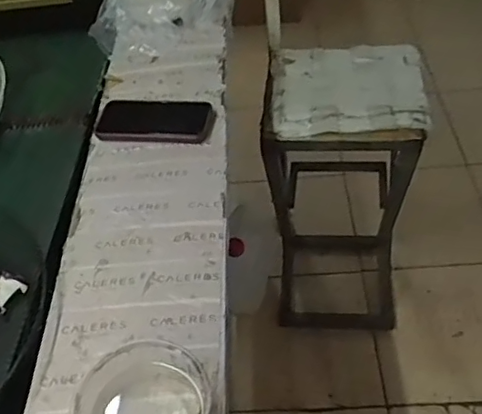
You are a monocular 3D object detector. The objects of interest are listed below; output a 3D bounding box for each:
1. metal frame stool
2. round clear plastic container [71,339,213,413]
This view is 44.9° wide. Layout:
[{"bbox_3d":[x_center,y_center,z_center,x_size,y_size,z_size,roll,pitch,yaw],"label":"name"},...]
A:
[{"bbox_3d":[0.232,-0.014,1.380,0.308,0.667,0.297,0,48,7],"label":"metal frame stool"},{"bbox_3d":[-0.082,0.187,0.519,0.113,0.060,0.113,-3,47,4],"label":"round clear plastic container"}]

